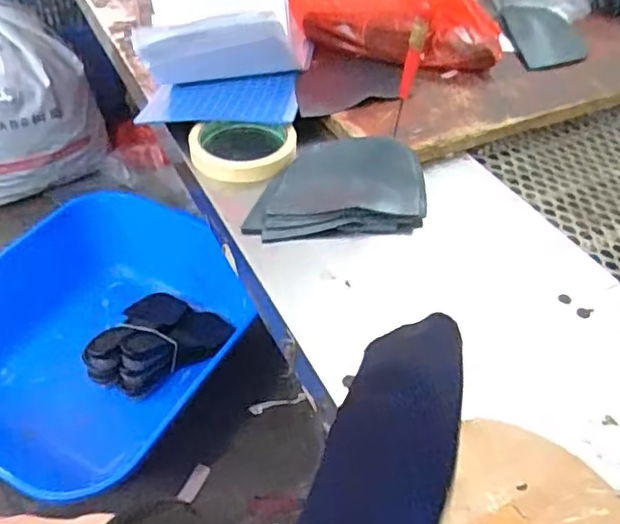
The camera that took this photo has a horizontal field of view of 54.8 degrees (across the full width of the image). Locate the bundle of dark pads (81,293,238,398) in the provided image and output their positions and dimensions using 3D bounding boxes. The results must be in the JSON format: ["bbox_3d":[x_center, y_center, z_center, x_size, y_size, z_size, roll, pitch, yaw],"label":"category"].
[{"bbox_3d":[-0.283,0.151,1.180,0.224,0.126,0.229,12,46,8],"label":"bundle of dark pads"}]

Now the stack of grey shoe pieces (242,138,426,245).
[{"bbox_3d":[0.022,-0.062,0.485,0.138,0.035,0.094,-1,45,-4],"label":"stack of grey shoe pieces"}]

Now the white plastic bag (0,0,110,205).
[{"bbox_3d":[-0.716,-0.372,1.418,0.389,0.462,0.210,-27,53,-27],"label":"white plastic bag"}]

